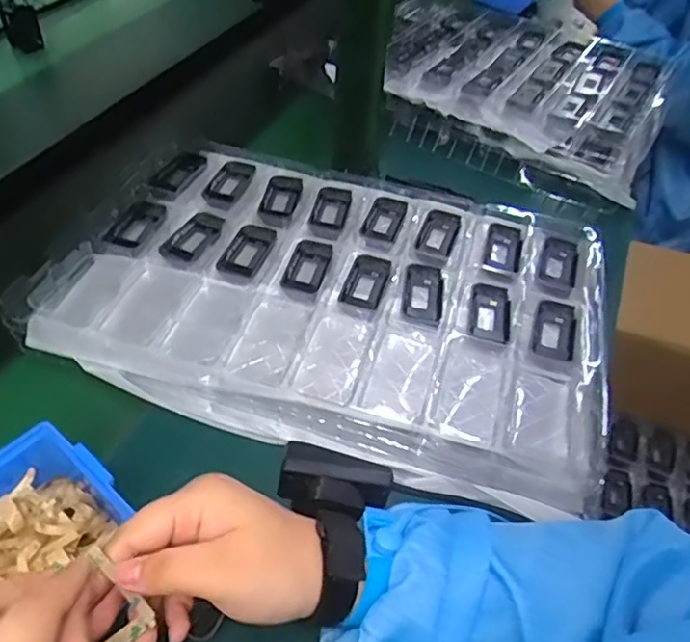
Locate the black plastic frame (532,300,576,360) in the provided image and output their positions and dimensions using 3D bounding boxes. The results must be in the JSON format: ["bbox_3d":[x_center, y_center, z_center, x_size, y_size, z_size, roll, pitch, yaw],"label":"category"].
[{"bbox_3d":[0.194,0.008,0.535,0.038,0.016,0.071,15,49,9],"label":"black plastic frame"}]

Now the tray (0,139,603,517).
[{"bbox_3d":[-0.011,-0.028,0.562,0.504,0.049,0.322,14,48,10],"label":"tray"}]

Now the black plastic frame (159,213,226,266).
[{"bbox_3d":[-0.151,-0.082,0.578,0.044,0.008,0.076,23,51,16],"label":"black plastic frame"}]

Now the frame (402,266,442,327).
[{"bbox_3d":[0.073,-0.027,0.550,0.035,0.006,0.077,9,48,4],"label":"frame"}]

